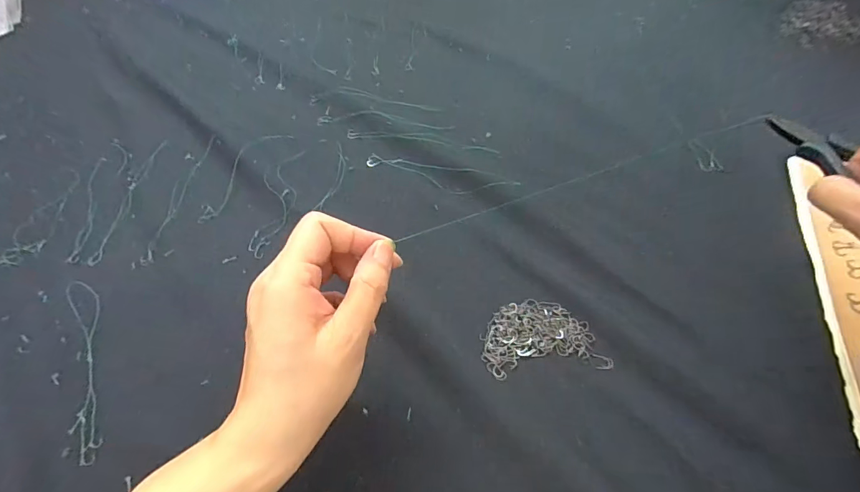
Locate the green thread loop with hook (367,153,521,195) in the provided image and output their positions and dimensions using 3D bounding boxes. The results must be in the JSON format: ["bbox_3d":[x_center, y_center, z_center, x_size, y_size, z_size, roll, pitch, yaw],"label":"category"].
[{"bbox_3d":[0.008,-0.067,0.405,0.151,0.004,0.034,11,57,13],"label":"green thread loop with hook"}]

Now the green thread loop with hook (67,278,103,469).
[{"bbox_3d":[-0.262,0.086,0.319,0.023,0.005,0.160,-25,57,-12],"label":"green thread loop with hook"}]

